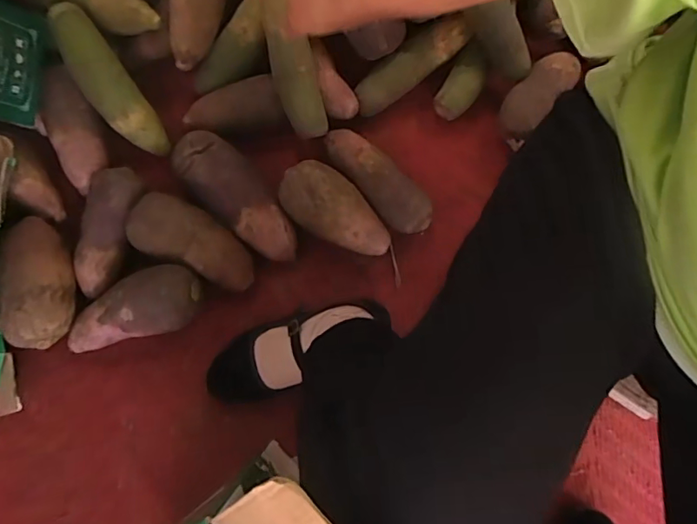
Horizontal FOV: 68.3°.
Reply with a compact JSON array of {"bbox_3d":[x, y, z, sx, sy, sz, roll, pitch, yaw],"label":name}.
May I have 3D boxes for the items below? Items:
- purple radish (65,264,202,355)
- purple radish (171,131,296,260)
[{"bbox_3d":[-0.271,0.056,0.650,0.176,0.072,0.081,-12,80,-3],"label":"purple radish"},{"bbox_3d":[-0.142,-0.084,0.672,0.201,0.067,0.079,41,82,6],"label":"purple radish"}]

